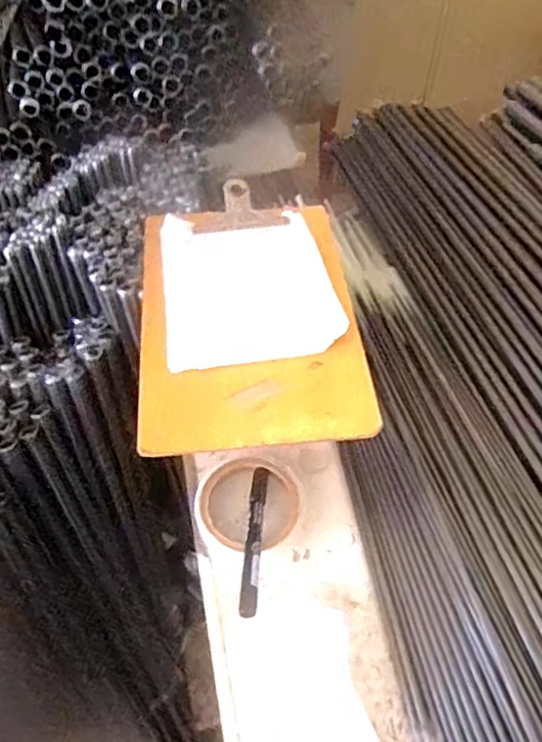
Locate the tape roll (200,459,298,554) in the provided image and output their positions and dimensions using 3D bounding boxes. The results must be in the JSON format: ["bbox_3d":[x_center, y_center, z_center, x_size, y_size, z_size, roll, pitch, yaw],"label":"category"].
[{"bbox_3d":[-0.019,0.120,0.526,0.088,0.011,0.088,-1,53,1],"label":"tape roll"}]

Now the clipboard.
[{"bbox_3d":[-0.021,-0.057,0.529,0.188,0.017,0.283,-5,53,-3],"label":"clipboard"}]

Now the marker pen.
[{"bbox_3d":[-0.014,0.141,0.498,0.015,0.012,0.141,3,41,3],"label":"marker pen"}]

